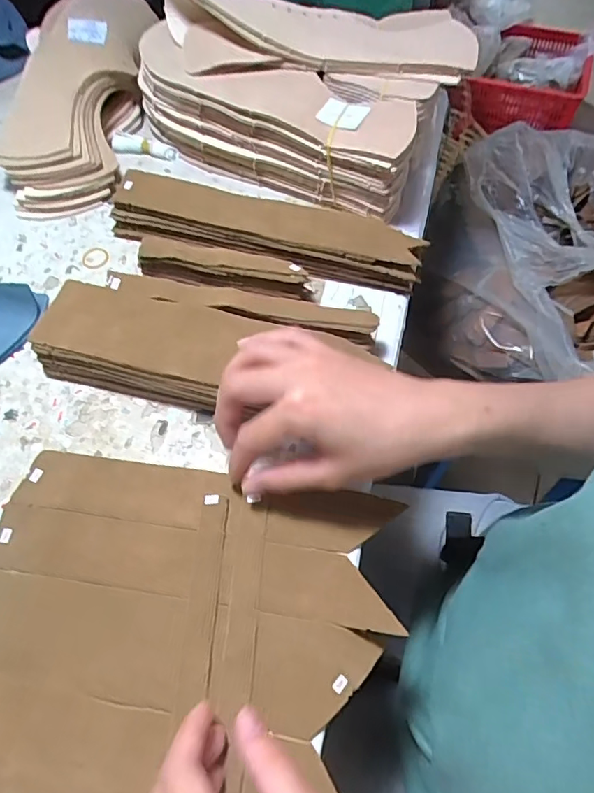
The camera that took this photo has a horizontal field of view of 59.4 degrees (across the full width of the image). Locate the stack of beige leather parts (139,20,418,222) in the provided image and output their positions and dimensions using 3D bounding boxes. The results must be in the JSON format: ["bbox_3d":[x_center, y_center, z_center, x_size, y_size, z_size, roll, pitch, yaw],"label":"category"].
[{"bbox_3d":[-0.022,-0.235,0.447,0.260,0.071,0.080,27,63,15],"label":"stack of beige leather parts"}]

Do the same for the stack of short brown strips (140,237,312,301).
[{"bbox_3d":[-0.056,-0.096,0.393,0.128,0.028,0.017,12,60,7],"label":"stack of short brown strips"}]

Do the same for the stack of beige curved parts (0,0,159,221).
[{"bbox_3d":[-0.194,-0.291,0.488,0.101,0.081,0.273,8,60,5],"label":"stack of beige curved parts"}]

